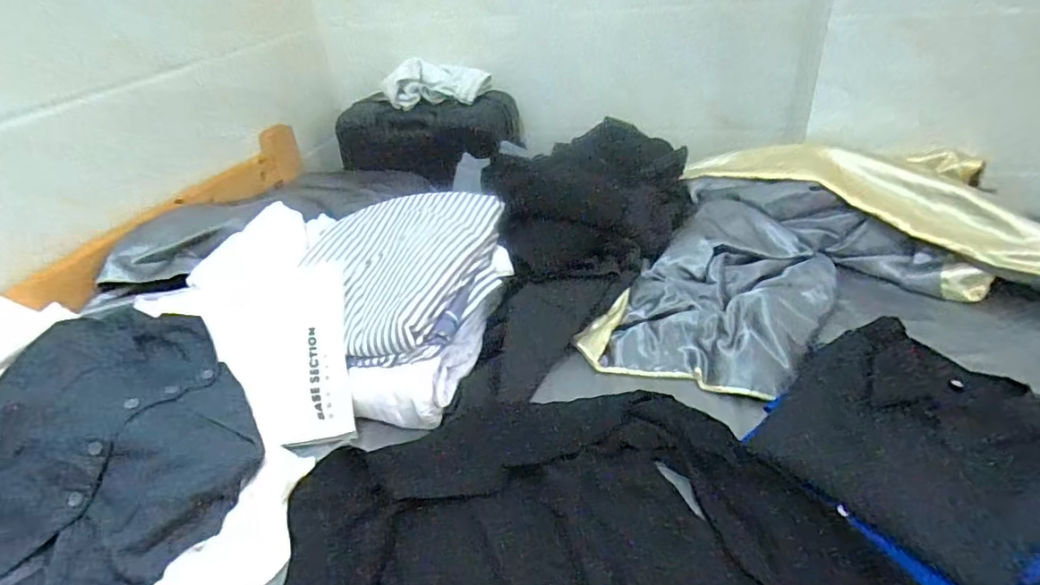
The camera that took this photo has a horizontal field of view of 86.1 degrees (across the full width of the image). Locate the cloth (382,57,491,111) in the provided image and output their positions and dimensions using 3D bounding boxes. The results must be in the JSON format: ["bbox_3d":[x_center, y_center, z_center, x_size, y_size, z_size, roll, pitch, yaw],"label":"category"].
[{"bbox_3d":[-0.211,-0.534,1.424,0.275,0.106,0.118,-13,35,-12],"label":"cloth"}]

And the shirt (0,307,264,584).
[{"bbox_3d":[-0.530,0.203,0.682,0.382,0.133,0.403,-4,34,2],"label":"shirt"}]

